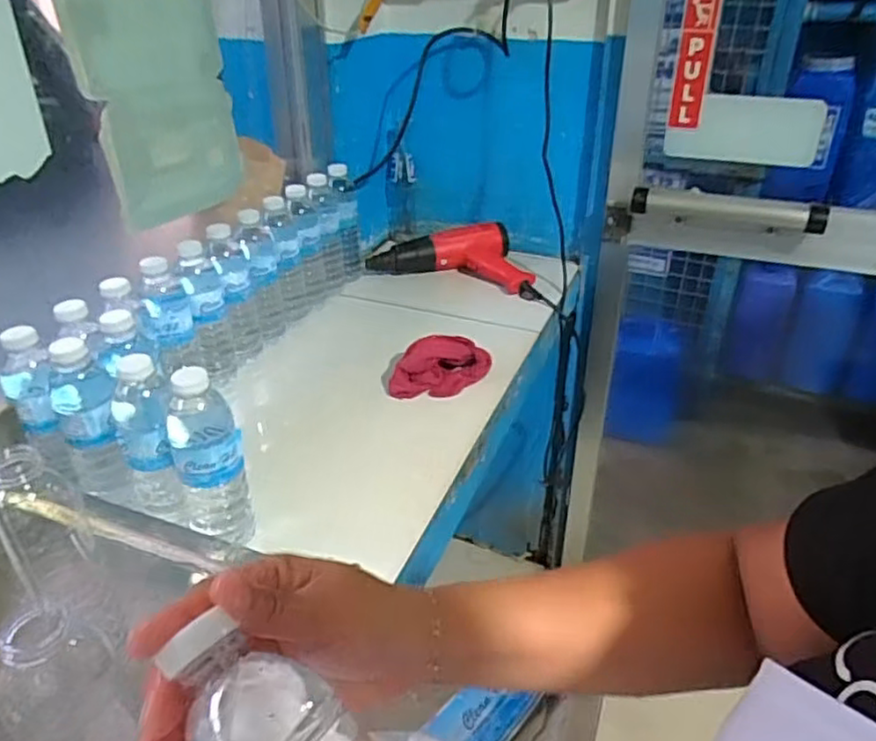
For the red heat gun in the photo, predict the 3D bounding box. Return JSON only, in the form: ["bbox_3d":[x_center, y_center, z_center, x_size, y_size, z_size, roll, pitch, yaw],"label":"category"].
[{"bbox_3d":[0.022,-0.190,1.205,0.280,0.073,0.200,-8,33,-12],"label":"red heat gun"}]

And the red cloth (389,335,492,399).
[{"bbox_3d":[0.002,-0.007,0.943,0.139,0.086,0.023,-3,-12,-11],"label":"red cloth"}]

